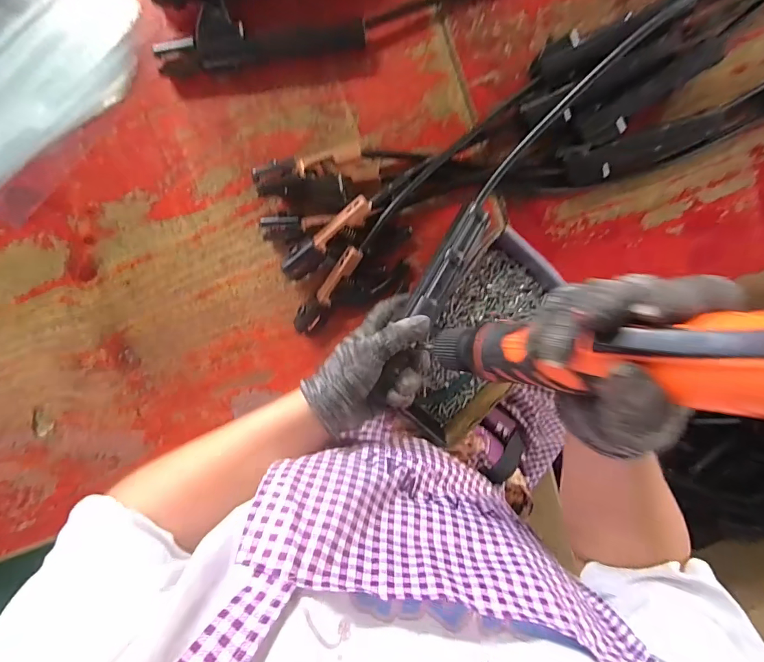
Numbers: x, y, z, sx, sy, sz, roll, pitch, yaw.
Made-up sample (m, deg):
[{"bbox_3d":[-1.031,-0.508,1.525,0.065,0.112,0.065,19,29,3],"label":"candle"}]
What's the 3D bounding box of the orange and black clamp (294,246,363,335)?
[{"bbox_3d":[-0.054,-0.040,0.430,0.027,0.040,0.102,38,96,-5],"label":"orange and black clamp"}]

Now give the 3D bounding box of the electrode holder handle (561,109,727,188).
[{"bbox_3d":[0.254,-0.177,0.417,0.152,0.030,0.037,-12,98,1],"label":"electrode holder handle"}]

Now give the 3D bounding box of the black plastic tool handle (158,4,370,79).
[{"bbox_3d":[-0.116,-0.282,0.400,0.194,0.026,0.045,-9,98,1],"label":"black plastic tool handle"}]

